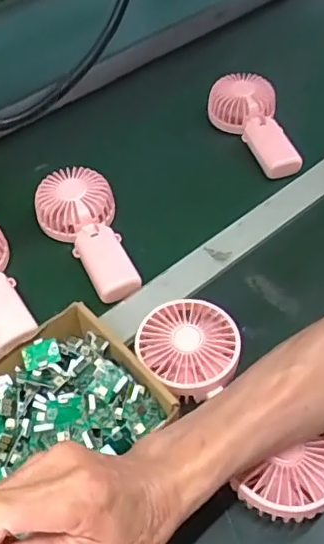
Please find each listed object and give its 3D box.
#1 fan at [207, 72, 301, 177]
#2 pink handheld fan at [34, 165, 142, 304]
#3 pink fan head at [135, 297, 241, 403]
[{"bbox_3d":[0.124,-0.187,0.719,0.079,0.049,0.160,-18,61,-10],"label":"fan"},{"bbox_3d":[-0.080,-0.043,0.618,0.082,0.031,0.176,-23,64,-15],"label":"pink handheld fan"},{"bbox_3d":[0.024,0.072,0.493,0.086,0.047,0.088,-3,48,3],"label":"pink fan head"}]

